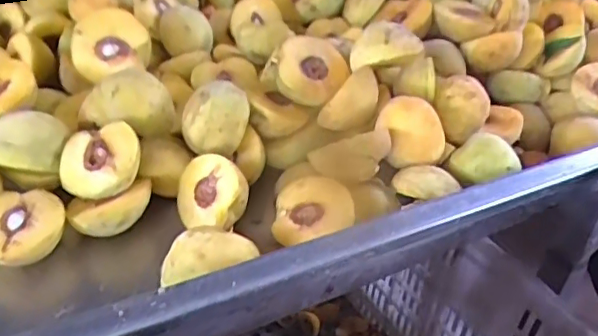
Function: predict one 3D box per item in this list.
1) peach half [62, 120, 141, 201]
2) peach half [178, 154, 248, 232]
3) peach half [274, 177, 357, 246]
[{"bbox_3d":[-0.151,-0.001,0.450,0.063,0.031,0.062,-5,59,9],"label":"peach half"},{"bbox_3d":[-0.066,0.020,0.456,0.057,0.060,0.030,26,6,33],"label":"peach half"},{"bbox_3d":[0.013,0.038,0.440,0.057,0.031,0.055,-11,53,15],"label":"peach half"}]

